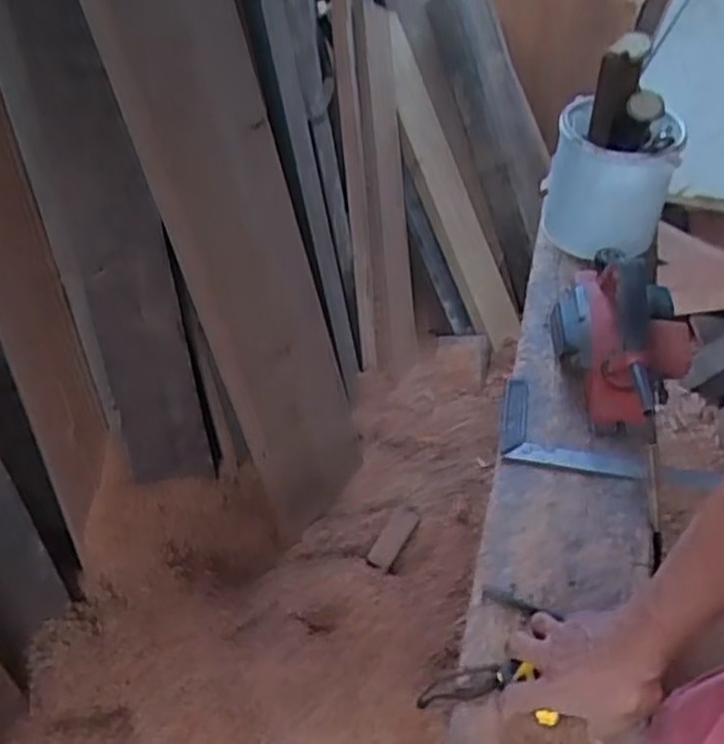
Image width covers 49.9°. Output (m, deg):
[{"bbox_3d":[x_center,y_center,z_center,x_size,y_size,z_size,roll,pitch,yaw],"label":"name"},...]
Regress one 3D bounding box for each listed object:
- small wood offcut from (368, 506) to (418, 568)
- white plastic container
[{"bbox_3d":[0.048,0.242,1.160,0.038,0.010,0.101,24,51,17],"label":"small wood offcut"},{"bbox_3d":[0.372,-0.285,1.173,0.180,0.172,0.157,16,49,11],"label":"white plastic container"}]

